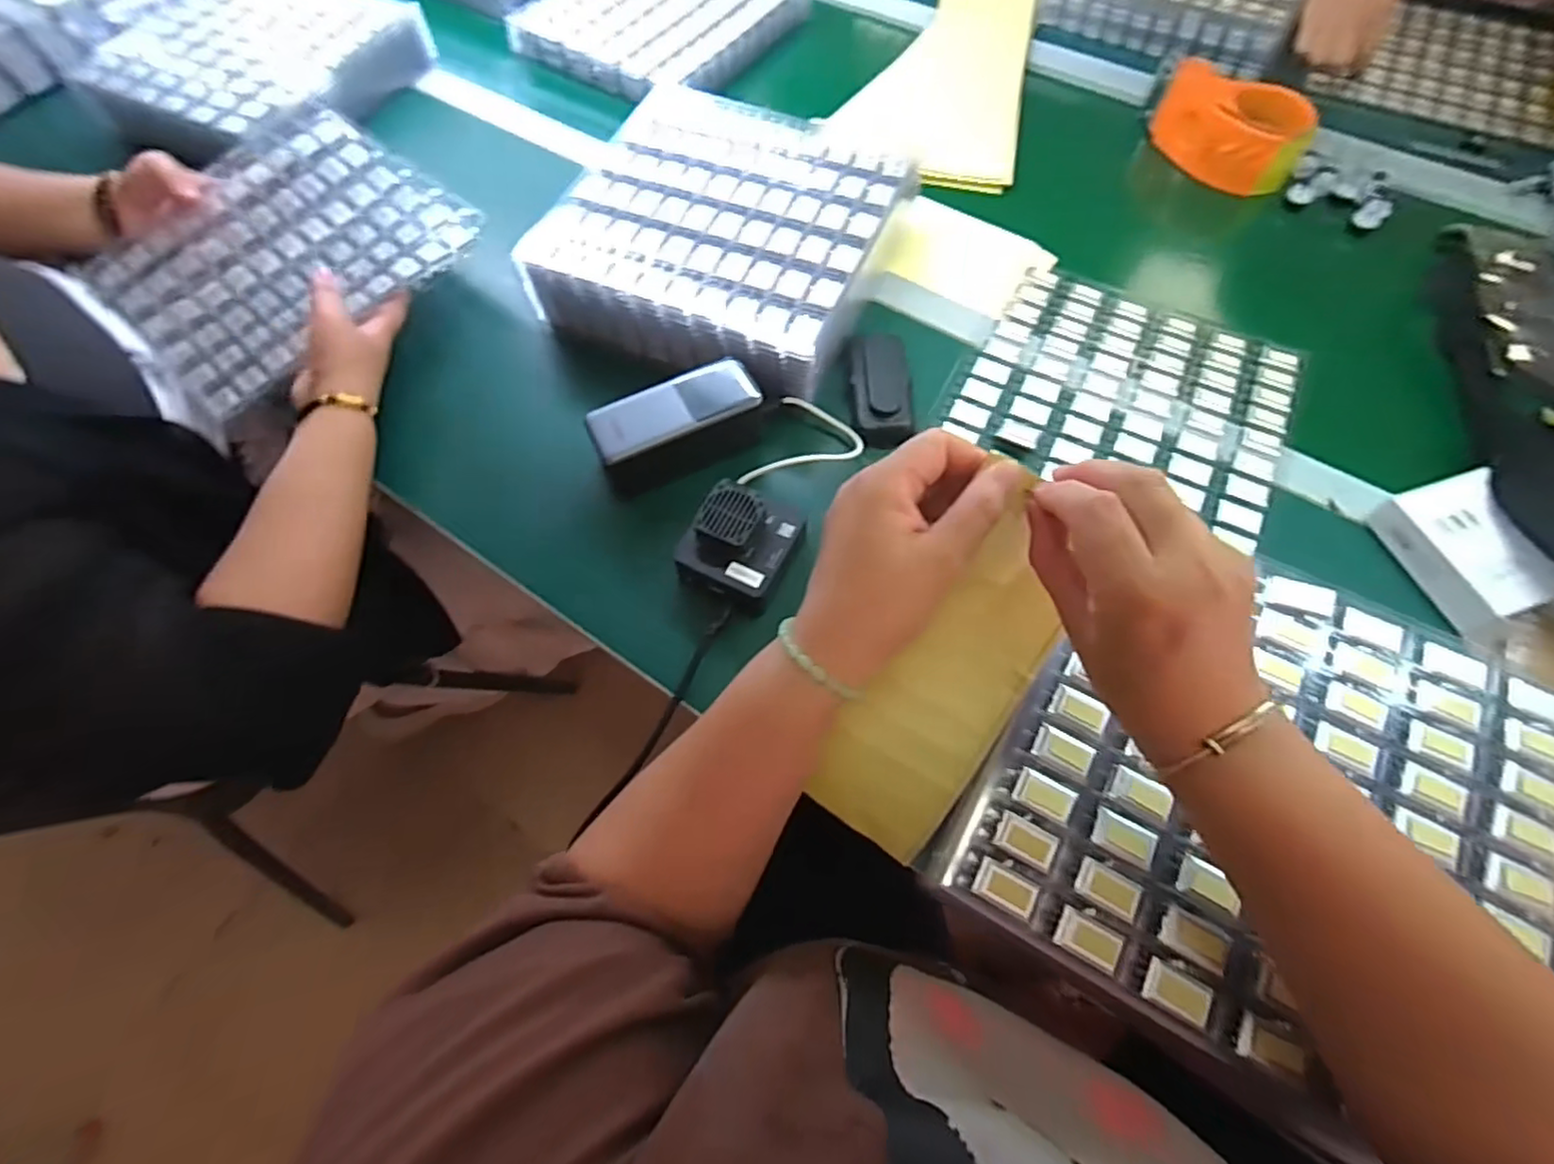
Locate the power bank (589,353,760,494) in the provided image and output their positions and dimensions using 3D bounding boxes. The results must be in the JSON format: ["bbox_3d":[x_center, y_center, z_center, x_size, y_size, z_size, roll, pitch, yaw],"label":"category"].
[{"bbox_3d":[-0.075,-0.120,0.516,0.133,0.058,0.059,-24,66,-11],"label":"power bank"}]

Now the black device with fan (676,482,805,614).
[{"bbox_3d":[-0.025,-0.028,0.469,0.073,0.040,0.079,28,67,13],"label":"black device with fan"}]

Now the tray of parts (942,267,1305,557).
[{"bbox_3d":[0.295,-0.162,0.548,0.244,0.014,0.218,25,67,12],"label":"tray of parts"}]

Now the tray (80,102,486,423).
[{"bbox_3d":[-0.441,-0.302,0.583,0.251,0.026,0.272,37,70,17],"label":"tray"}]

